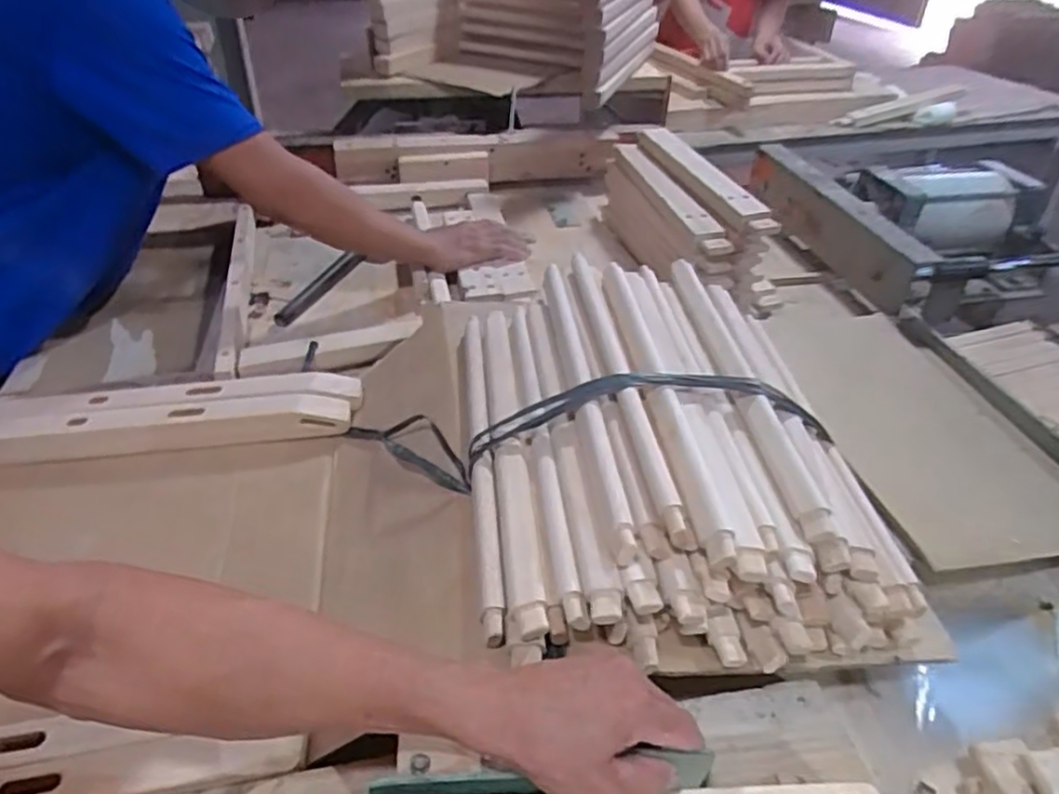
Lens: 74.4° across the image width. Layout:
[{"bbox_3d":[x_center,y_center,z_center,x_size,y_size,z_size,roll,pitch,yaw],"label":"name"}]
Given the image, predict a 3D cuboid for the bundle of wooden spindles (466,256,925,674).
[{"bbox_3d":[0.117,0.022,0.677,0.354,0.099,0.467,-2,38,-5],"label":"bundle of wooden spindles"}]

